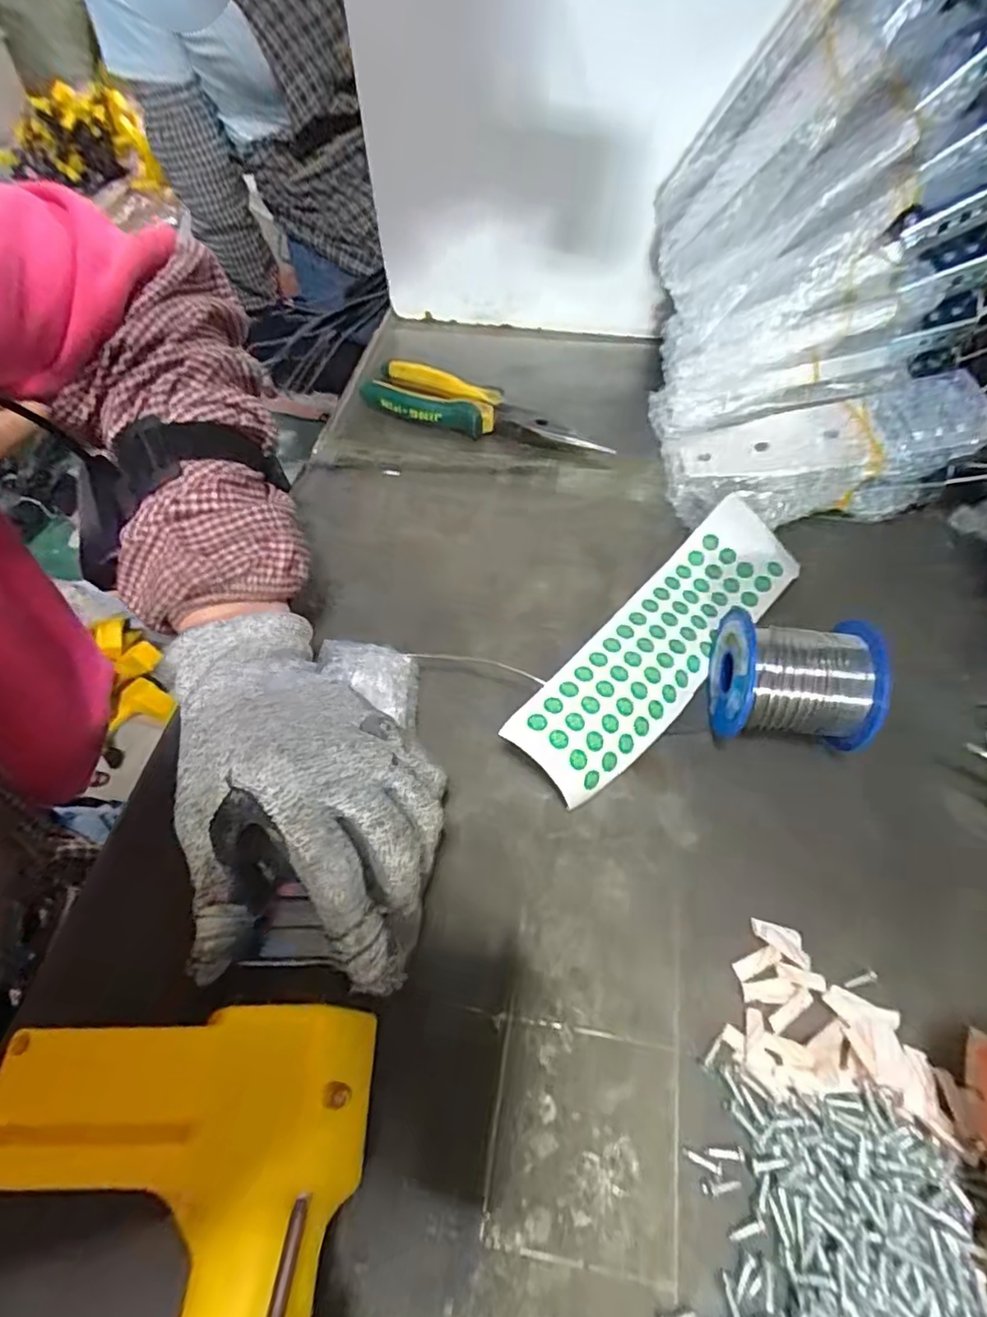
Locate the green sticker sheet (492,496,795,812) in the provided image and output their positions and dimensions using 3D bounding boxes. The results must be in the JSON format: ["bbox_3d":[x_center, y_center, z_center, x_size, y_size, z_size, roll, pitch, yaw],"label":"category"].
[{"bbox_3d":[0.095,-0.010,0.326,0.060,0.014,0.212,43,63,7],"label":"green sticker sheet"}]

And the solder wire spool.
[{"bbox_3d":[0.147,0.013,0.295,0.076,0.056,0.055,8,57,7],"label":"solder wire spool"}]

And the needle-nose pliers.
[{"bbox_3d":[-0.009,-0.187,0.451,0.191,0.023,0.043,20,59,14],"label":"needle-nose pliers"}]

